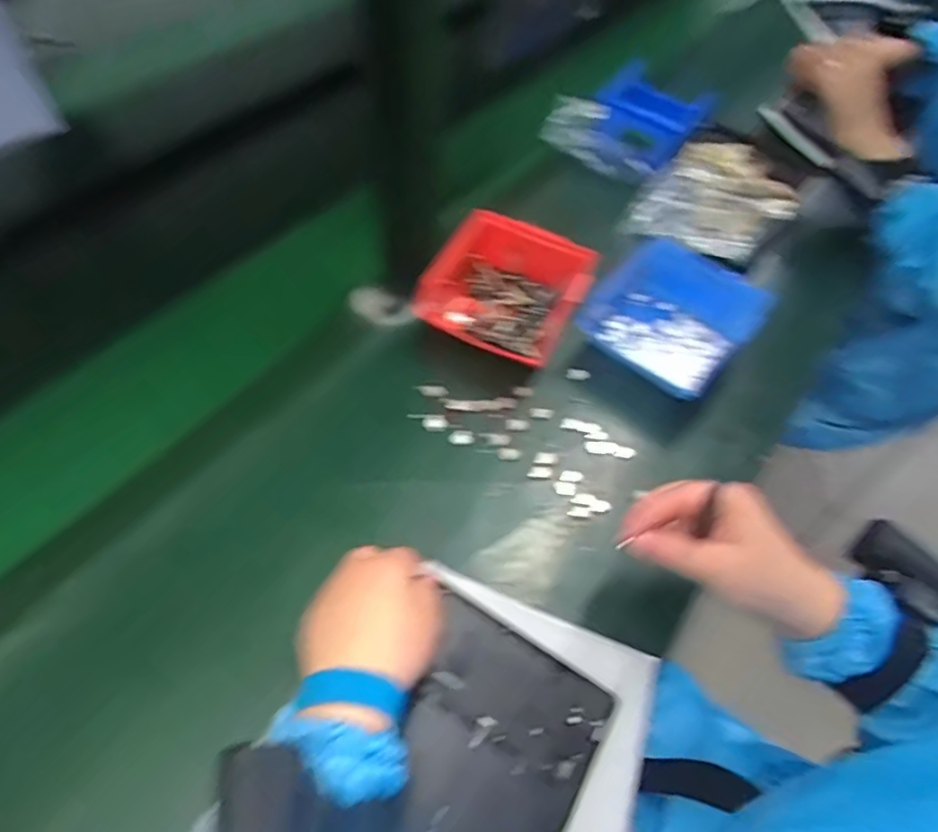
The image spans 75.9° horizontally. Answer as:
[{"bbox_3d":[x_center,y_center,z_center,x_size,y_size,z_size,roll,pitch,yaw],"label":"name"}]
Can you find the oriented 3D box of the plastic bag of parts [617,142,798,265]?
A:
[{"bbox_3d":[0.282,-0.245,0.684,0.149,0.035,0.231,38,61,21],"label":"plastic bag of parts"}]

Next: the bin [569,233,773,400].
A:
[{"bbox_3d":[0.188,-0.093,0.573,0.135,0.068,0.119,39,61,21],"label":"bin"}]

